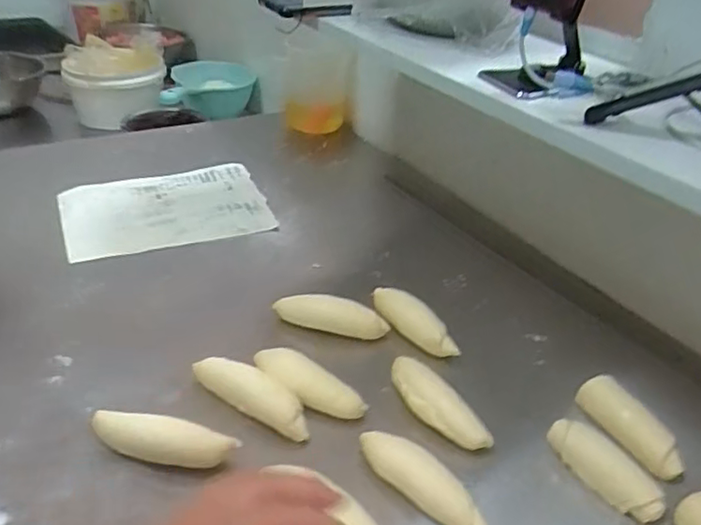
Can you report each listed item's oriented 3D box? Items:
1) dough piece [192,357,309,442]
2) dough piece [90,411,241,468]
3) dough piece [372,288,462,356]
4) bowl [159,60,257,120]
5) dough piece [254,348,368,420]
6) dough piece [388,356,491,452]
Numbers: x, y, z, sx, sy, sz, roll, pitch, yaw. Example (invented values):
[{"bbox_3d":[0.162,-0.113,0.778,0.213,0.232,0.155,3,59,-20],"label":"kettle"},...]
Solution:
[{"bbox_3d":[-0.084,0.115,0.532,0.114,0.031,0.033,19,36,20],"label":"dough piece"},{"bbox_3d":[-0.148,0.140,0.487,0.116,0.024,0.033,7,33,3],"label":"dough piece"},{"bbox_3d":[0.062,0.061,0.623,0.106,0.036,0.031,31,41,33],"label":"dough piece"},{"bbox_3d":[-0.305,-0.368,1.326,0.200,0.078,0.178,-7,35,-17],"label":"bowl"},{"bbox_3d":[-0.038,0.108,0.543,0.106,0.031,0.029,23,37,25],"label":"dough piece"},{"bbox_3d":[0.070,0.124,0.535,0.034,0.030,0.111,-18,40,-31],"label":"dough piece"}]

